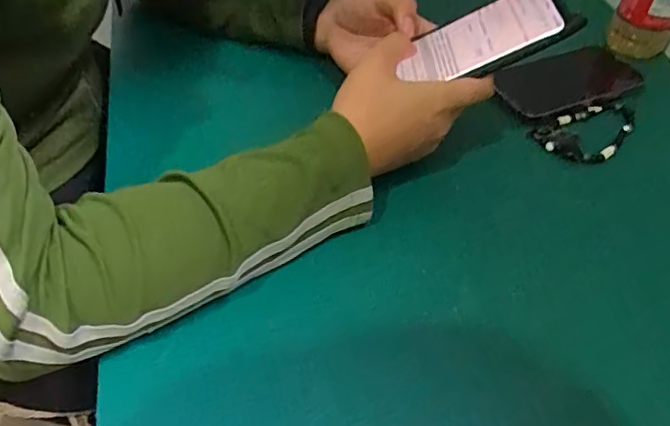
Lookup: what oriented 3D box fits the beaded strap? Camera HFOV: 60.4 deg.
[{"bbox_3d":[0.238,-0.074,0.534,0.110,0.013,0.060,-28,54,-26],"label":"beaded strap"}]

